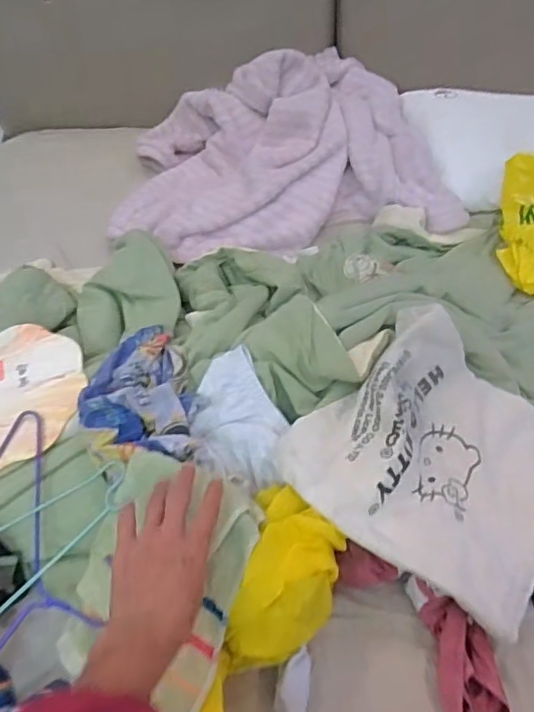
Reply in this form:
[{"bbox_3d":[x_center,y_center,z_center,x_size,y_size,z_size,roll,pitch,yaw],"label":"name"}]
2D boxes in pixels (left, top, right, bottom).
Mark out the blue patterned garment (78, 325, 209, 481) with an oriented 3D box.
[{"bbox_3d":[-0.153,0.032,0.692,0.142,0.055,0.235,-5,46,-3],"label":"blue patterned garment"}]

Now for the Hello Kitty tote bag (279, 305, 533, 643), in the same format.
[{"bbox_3d":[0.234,0.128,0.646,0.391,0.135,0.308,22,51,21],"label":"Hello Kitty tote bag"}]

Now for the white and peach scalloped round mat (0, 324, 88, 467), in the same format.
[{"bbox_3d":[-0.336,0.051,0.723,0.200,0.015,0.195,-4,58,6],"label":"white and peach scalloped round mat"}]

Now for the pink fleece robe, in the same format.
[{"bbox_3d":[0.011,-0.428,1.166,0.642,0.171,0.540,-6,46,-3],"label":"pink fleece robe"}]

